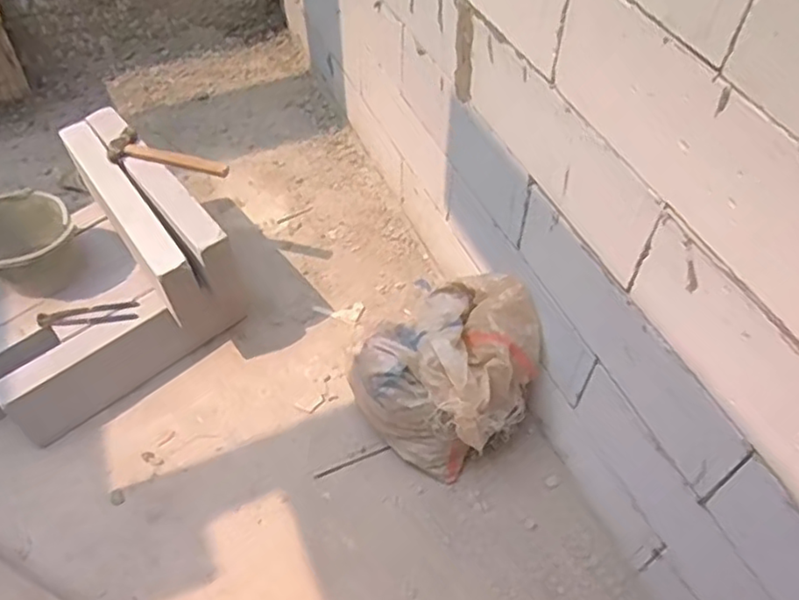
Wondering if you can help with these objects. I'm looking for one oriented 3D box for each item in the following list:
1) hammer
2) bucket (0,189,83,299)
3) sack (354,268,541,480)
[{"bbox_3d":[-0.562,-0.341,1.580,0.303,0.045,0.093,21,54,14],"label":"hammer"},{"bbox_3d":[-0.897,-0.127,1.598,0.264,0.189,0.224,34,58,22],"label":"bucket"},{"bbox_3d":[0.111,0.148,1.452,0.341,0.331,0.330,-36,61,-26],"label":"sack"}]

